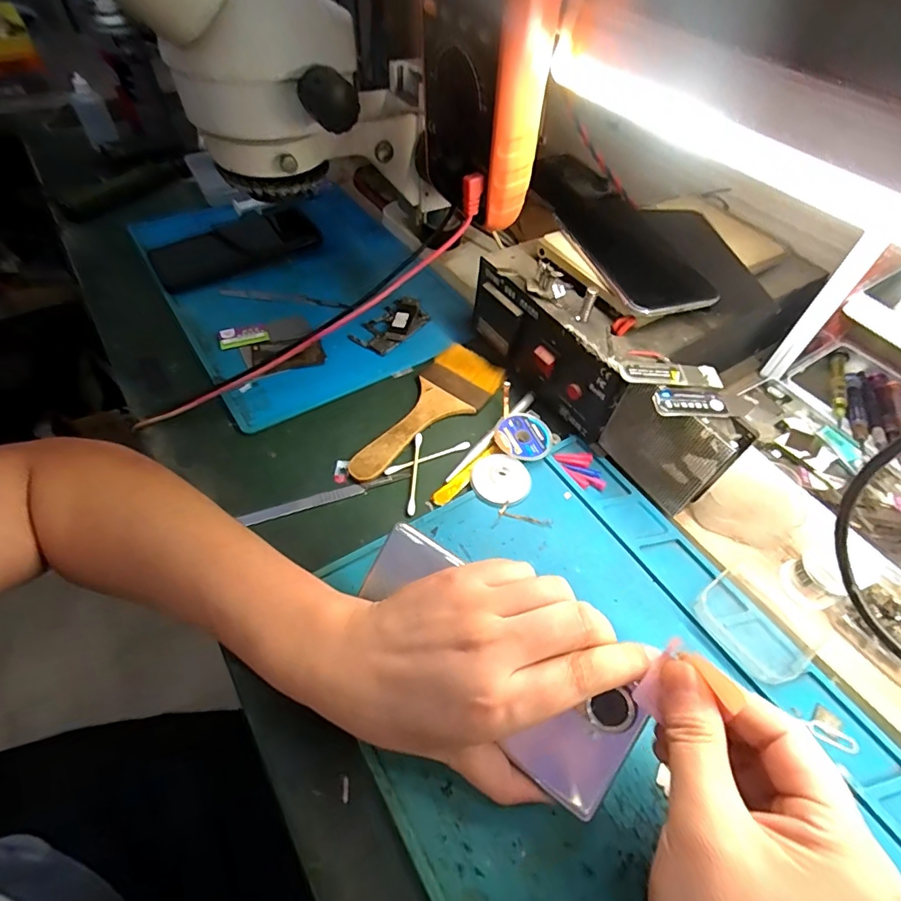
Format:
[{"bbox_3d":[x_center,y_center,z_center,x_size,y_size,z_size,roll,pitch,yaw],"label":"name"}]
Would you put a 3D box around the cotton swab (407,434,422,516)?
[{"bbox_3d":[-0.026,0.017,0.361,0.006,0.004,0.072,3,53,-1],"label":"cotton swab"}]

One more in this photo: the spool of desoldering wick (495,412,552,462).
[{"bbox_3d":[0.058,-0.011,0.381,0.042,0.009,0.044,2,53,-2],"label":"spool of desoldering wick"}]

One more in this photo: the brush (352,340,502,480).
[{"bbox_3d":[-0.022,-0.034,0.396,0.060,0.009,0.160,36,59,22],"label":"brush"}]

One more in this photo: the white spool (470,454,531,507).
[{"bbox_3d":[0.038,0.022,0.357,0.043,0.010,0.040,2,53,-2],"label":"white spool"}]

